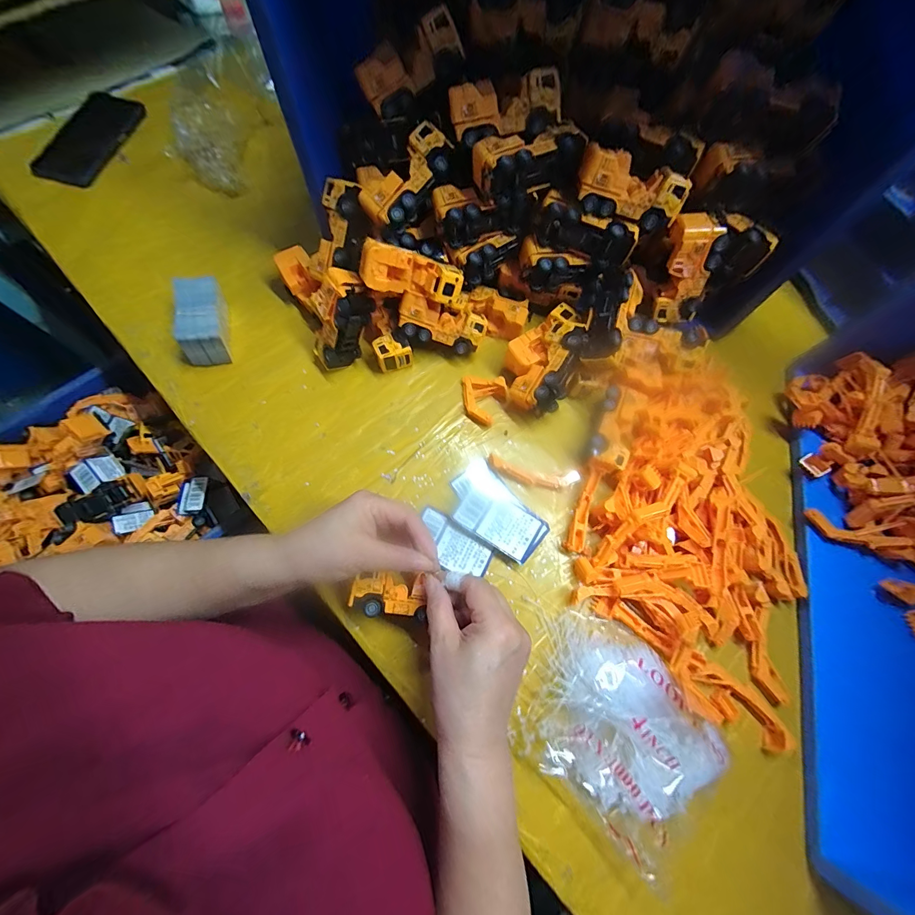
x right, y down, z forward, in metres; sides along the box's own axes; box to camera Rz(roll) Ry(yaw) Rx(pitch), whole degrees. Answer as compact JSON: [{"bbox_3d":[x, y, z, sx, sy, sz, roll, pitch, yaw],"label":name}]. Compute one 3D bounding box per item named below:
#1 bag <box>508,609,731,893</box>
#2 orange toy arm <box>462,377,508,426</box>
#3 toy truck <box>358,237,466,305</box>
[{"bbox_3d":[0.137,0.226,0.317,0.167,0.045,0.136,39,74,10],"label":"bag"},{"bbox_3d":[0.028,-0.064,0.427,0.051,0.019,0.050,1,71,-2],"label":"orange toy arm"},{"bbox_3d":[-0.045,-0.175,0.370,0.098,0.037,0.032,0,71,-33],"label":"toy truck"}]

